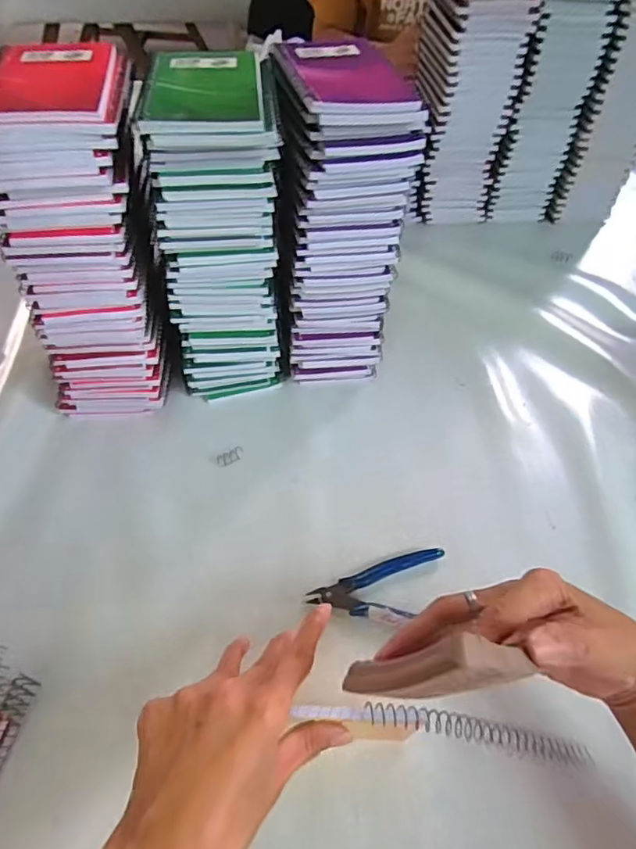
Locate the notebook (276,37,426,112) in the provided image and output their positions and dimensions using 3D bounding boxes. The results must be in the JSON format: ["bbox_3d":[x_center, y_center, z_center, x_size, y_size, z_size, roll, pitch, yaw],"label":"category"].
[{"bbox_3d":[0.023,-0.267,0.418,0.097,0.009,0.121,-10,52,-12],"label":"notebook"}]

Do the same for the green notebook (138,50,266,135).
[{"bbox_3d":[-0.081,-0.240,0.392,0.080,0.009,0.122,-3,51,-7],"label":"green notebook"}]

